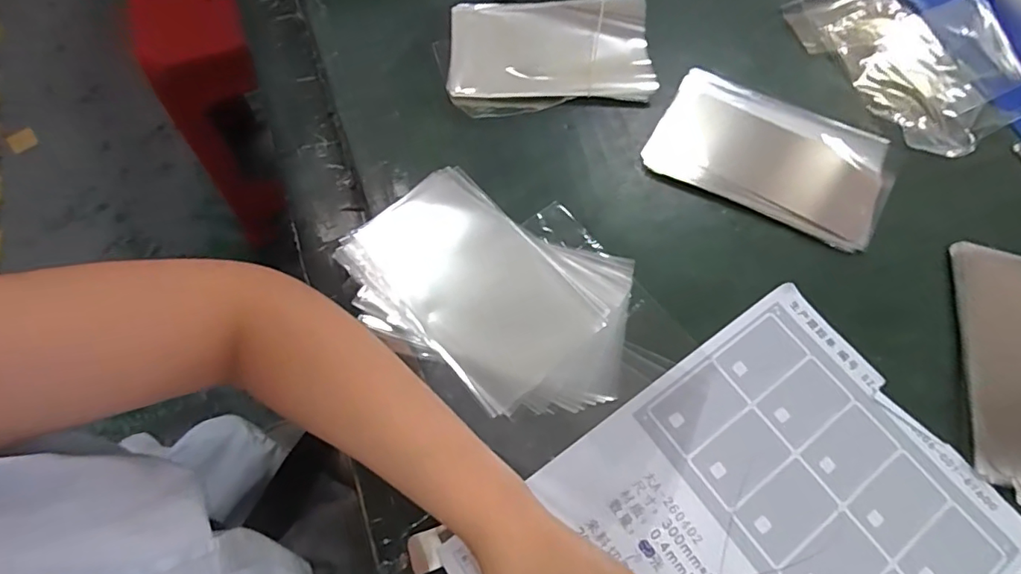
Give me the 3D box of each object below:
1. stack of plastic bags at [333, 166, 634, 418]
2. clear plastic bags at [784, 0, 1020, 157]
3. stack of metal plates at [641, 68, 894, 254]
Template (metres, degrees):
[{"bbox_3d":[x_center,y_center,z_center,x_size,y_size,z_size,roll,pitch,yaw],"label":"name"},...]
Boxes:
[{"bbox_3d":[-0.011,-0.002,0.371,0.197,0.012,0.141,31,70,12],"label":"stack of plastic bags"},{"bbox_3d":[0.359,-0.210,0.471,0.157,0.016,0.195,-23,68,-10],"label":"clear plastic bags"},{"bbox_3d":[0.203,-0.105,0.415,0.174,0.019,0.107,26,69,11],"label":"stack of metal plates"}]

